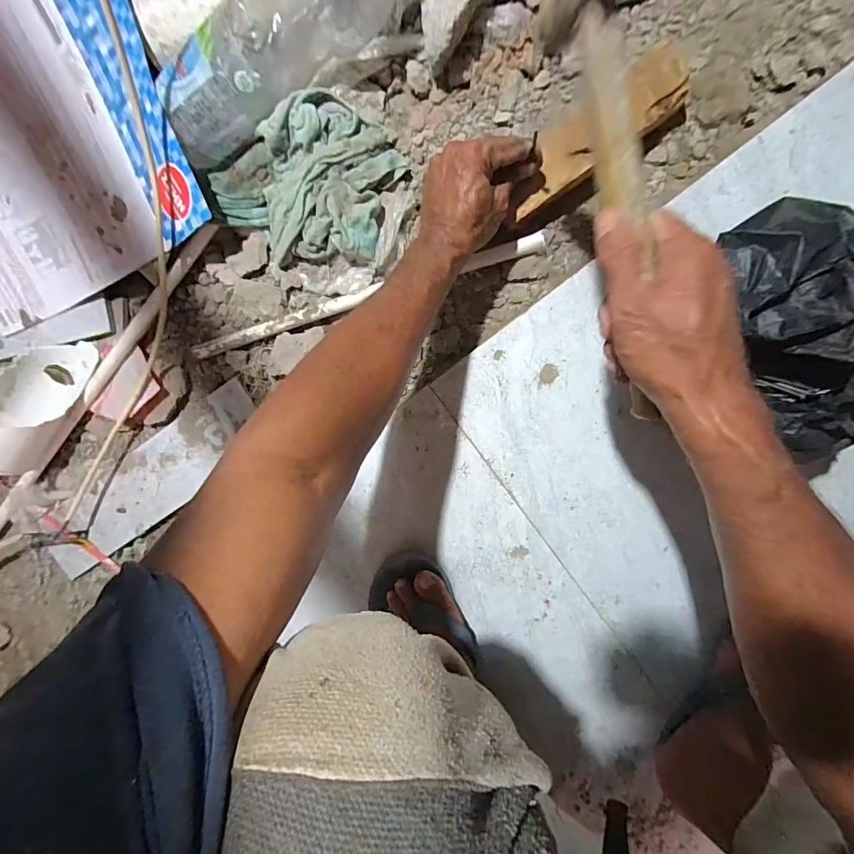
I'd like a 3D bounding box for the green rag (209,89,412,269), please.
[{"bbox_3d":[-0.141,-0.269,0.470,0.218,0.071,0.151,2,97,5],"label":"green rag"}]

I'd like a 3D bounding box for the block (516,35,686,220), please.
[{"bbox_3d":[0.170,-0.297,0.425,0.202,0.017,0.057,-35,93,9],"label":"block"}]

